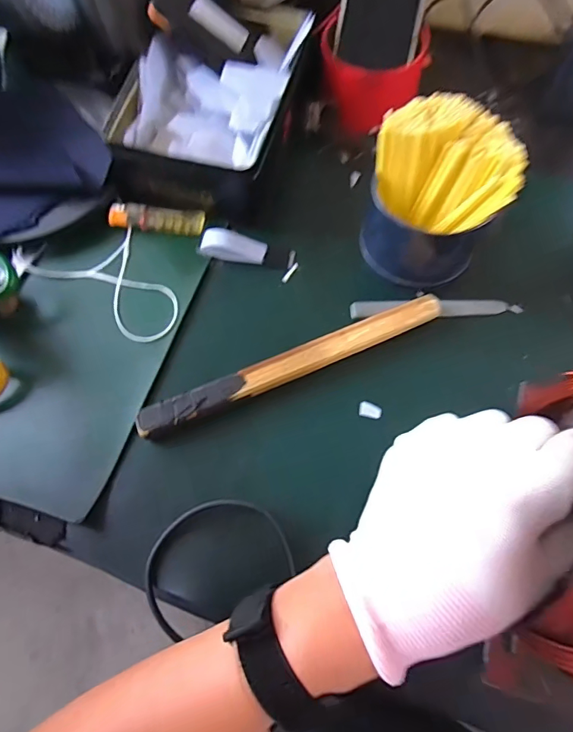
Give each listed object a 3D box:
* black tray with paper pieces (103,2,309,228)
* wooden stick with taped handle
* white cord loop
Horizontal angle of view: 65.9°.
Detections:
[{"bbox_3d":[-0.065,-0.262,0.432,0.149,0.060,0.241,15,72,7],"label":"black tray with paper pieces"},{"bbox_3d":[0.006,-0.001,0.359,0.255,0.019,0.022,-23,71,-6],"label":"wooden stick with taped handle"},{"bbox_3d":[-0.155,-0.084,0.401,0.151,0.004,0.084,31,74,12],"label":"white cord loop"}]

